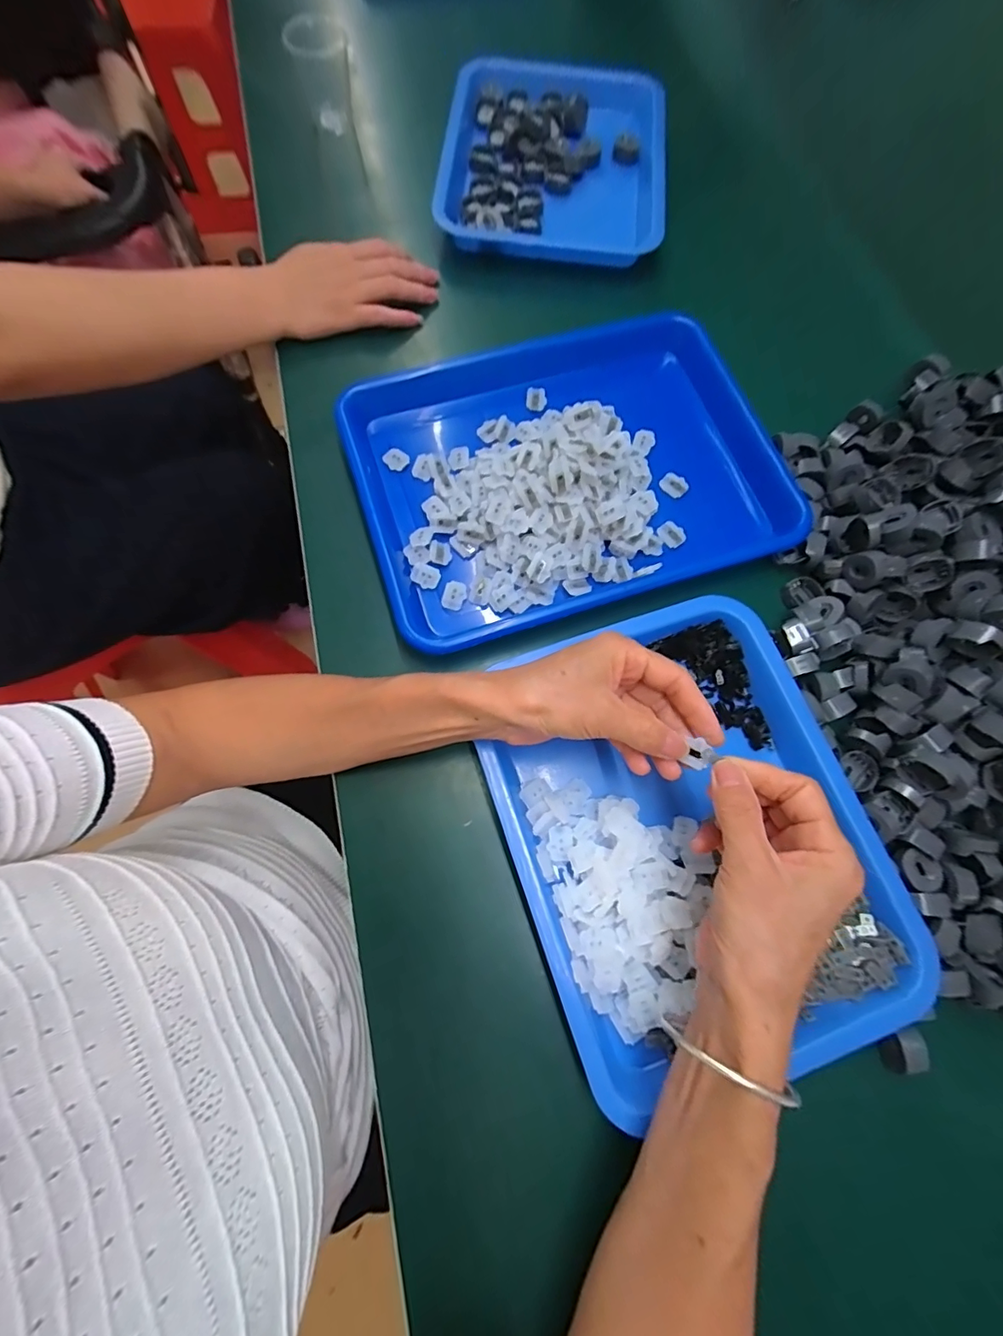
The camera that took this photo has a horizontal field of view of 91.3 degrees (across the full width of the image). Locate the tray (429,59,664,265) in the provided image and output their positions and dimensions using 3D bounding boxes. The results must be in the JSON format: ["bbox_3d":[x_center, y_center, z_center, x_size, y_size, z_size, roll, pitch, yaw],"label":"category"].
[{"bbox_3d":[0.057,-0.530,0.509,0.220,0.034,0.269,6,73,1],"label":"tray"}]

